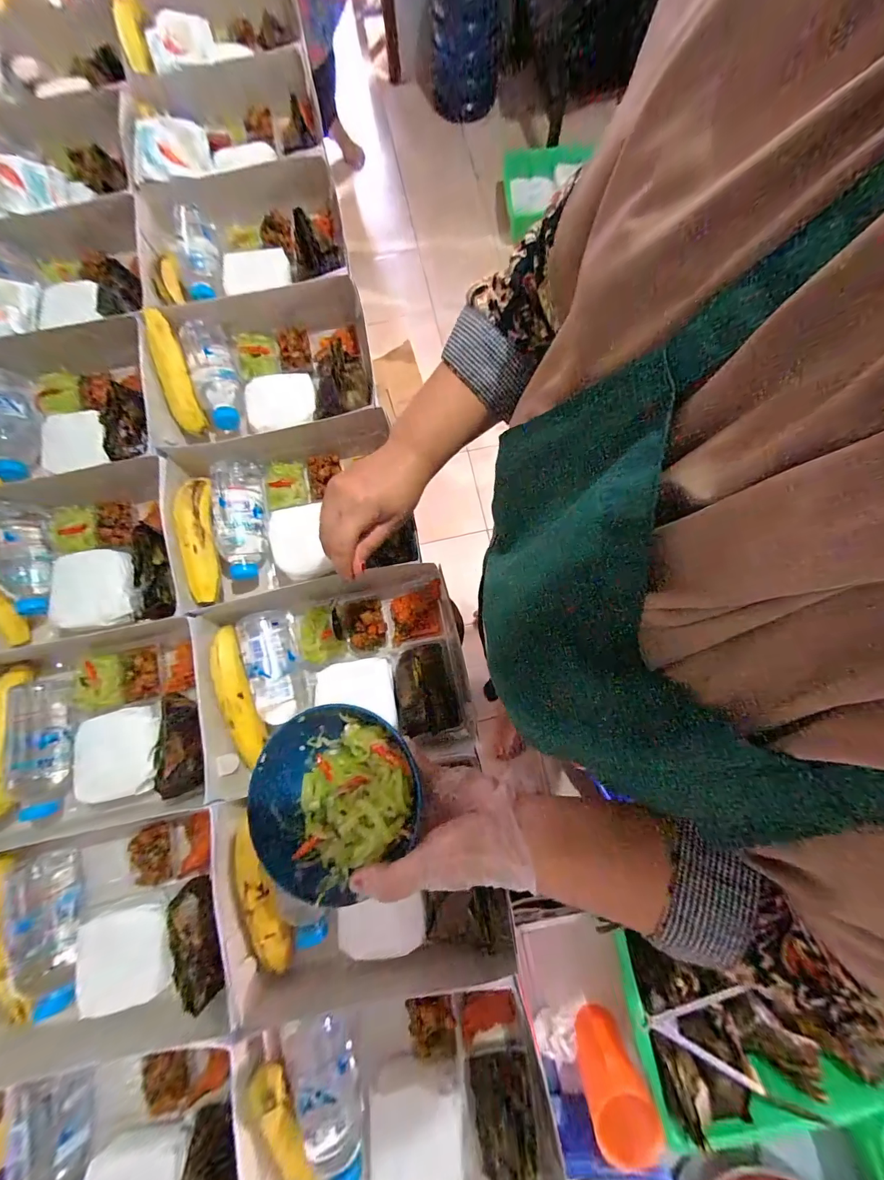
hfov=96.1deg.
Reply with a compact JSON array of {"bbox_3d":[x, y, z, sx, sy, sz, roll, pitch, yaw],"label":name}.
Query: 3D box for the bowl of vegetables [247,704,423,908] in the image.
[{"bbox_3d":[-0.089,0.164,0.326,0.132,0.053,0.124,0,79,1],"label":"bowl of vegetables"}]

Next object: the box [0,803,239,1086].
[{"bbox_3d":[-0.356,0.366,0.415,0.275,0.080,0.201,-14,79,-1],"label":"box"}]

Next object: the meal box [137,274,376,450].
[{"bbox_3d":[-0.242,-0.294,0.534,0.275,0.068,0.180,-10,79,-1],"label":"meal box"}]

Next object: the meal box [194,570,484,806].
[{"bbox_3d":[-0.123,0.094,0.466,0.289,0.057,0.216,-11,79,-1],"label":"meal box"}]

